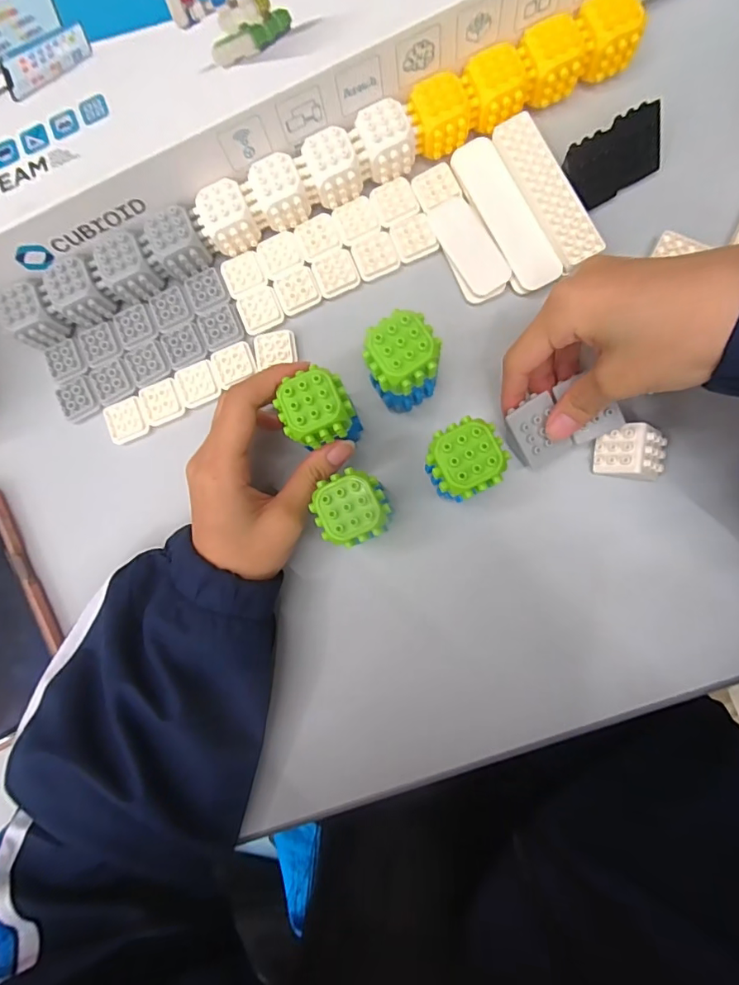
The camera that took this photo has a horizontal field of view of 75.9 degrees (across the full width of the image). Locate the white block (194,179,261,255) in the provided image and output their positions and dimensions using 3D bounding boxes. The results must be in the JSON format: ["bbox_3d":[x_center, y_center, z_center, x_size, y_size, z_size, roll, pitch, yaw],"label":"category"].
[{"bbox_3d":[-0.093,-0.178,0.309,0.032,0.028,0.031,-32,84,3],"label":"white block"}]

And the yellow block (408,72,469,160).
[{"bbox_3d":[0.043,-0.237,0.300,0.036,0.025,0.033,-10,85,5],"label":"yellow block"}]

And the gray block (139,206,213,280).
[{"bbox_3d":[-0.127,-0.164,0.312,0.036,0.028,0.032,-30,84,3],"label":"gray block"}]

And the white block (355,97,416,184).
[{"bbox_3d":[0.010,-0.224,0.301,0.031,0.025,0.033,-21,84,4],"label":"white block"}]

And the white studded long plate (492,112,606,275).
[{"bbox_3d":[0.110,-0.190,0.295,0.027,0.005,0.100,-25,84,3],"label":"white studded long plate"}]

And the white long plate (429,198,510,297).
[{"bbox_3d":[0.064,-0.159,0.306,0.028,0.006,0.066,-28,84,3],"label":"white long plate"}]

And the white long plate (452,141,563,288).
[{"bbox_3d":[0.085,-0.178,0.301,0.027,0.008,0.106,-25,84,3],"label":"white long plate"}]

